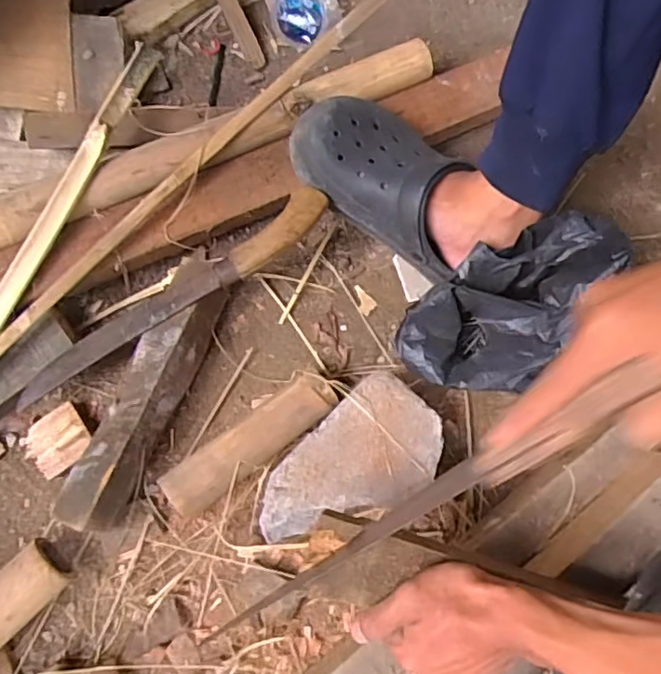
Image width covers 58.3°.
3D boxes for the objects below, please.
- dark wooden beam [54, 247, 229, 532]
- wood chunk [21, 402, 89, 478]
[{"bbox_3d":[-0.175,0.054,0.589,0.053,0.067,0.274,21,75,6],"label":"dark wooden beam"},{"bbox_3d":[-0.272,0.104,0.597,0.059,0.023,0.057,-36,77,-10],"label":"wood chunk"}]

